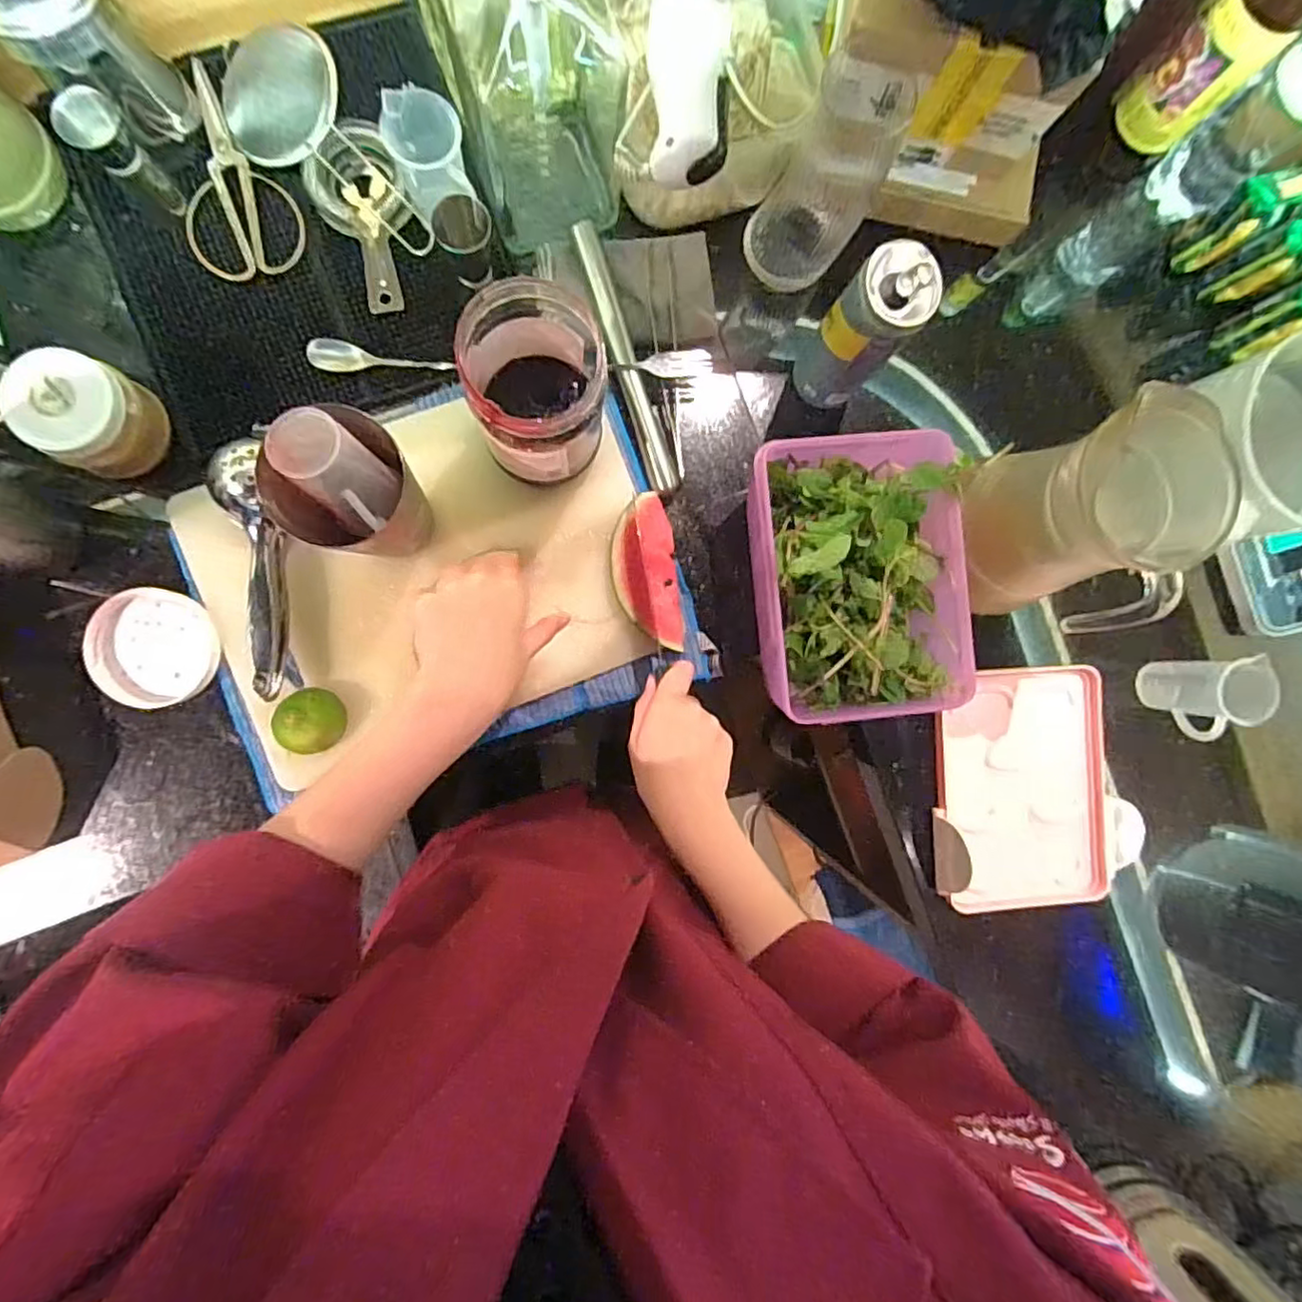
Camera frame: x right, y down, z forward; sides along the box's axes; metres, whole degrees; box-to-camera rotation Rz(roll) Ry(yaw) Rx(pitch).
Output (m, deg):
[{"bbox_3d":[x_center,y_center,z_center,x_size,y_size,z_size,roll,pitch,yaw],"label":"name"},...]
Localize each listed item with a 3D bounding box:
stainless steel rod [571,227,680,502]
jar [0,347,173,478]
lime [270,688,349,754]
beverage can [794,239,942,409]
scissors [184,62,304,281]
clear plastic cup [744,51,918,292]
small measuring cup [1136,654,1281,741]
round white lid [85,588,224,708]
[{"bbox_3d":[-0.020,-0.235,0.518,0.022,0.024,0.217,-20,92,-6],"label":"stainless steel rod"},{"bbox_3d":[-0.404,-0.169,0.455,0.068,0.071,0.072,0,90,-6],"label":"jar"},{"bbox_3d":[-0.260,0.053,0.487,0.045,0.045,0.047,0,90,-6],"label":"lime"},{"bbox_3d":[0.155,-0.235,0.474,0.055,0.139,0.051,0,90,-6],"label":"beverage can"},{"bbox_3d":[-0.338,-0.367,0.491,0.083,0.014,0.152,-29,93,-5],"label":"scissors"},{"bbox_3d":[0.134,-0.378,0.501,0.075,0.160,0.069,14,76,-11],"label":"clear plastic cup"},{"bbox_3d":[0.482,0.037,0.542,0.061,0.099,0.062,0,90,-6],"label":"small measuring cup"},{"bbox_3d":[-0.388,-0.001,0.496,0.088,0.016,0.090,0,90,-6],"label":"round white lid"}]

